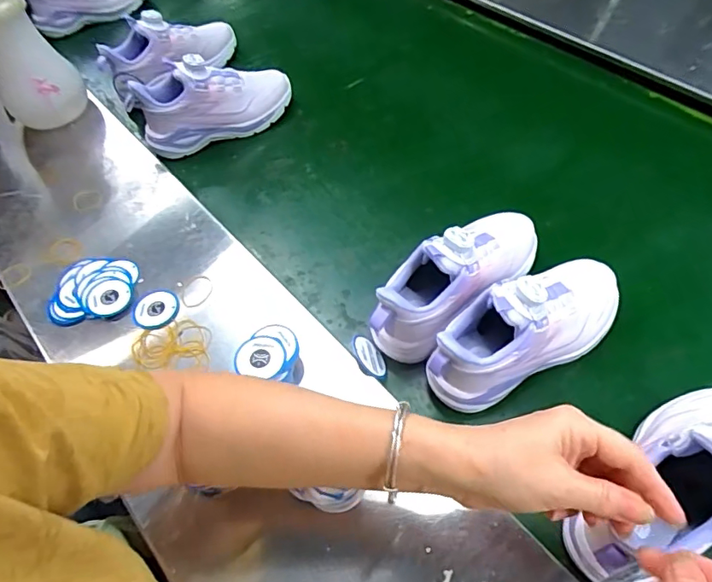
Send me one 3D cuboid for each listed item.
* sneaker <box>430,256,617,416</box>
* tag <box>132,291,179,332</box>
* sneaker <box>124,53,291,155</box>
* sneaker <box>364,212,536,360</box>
[{"bbox_3d":[0.166,0.031,0.483,0.215,0.105,0.077,-31,59,-13],"label":"sneaker"},{"bbox_3d":[-0.218,0.020,0.557,0.048,0.004,0.047,-3,57,5],"label":"tag"},{"bbox_3d":[-0.202,-0.277,0.729,0.220,0.109,0.080,-22,57,-7],"label":"sneaker"},{"bbox_3d":[0.105,-0.020,0.529,0.092,0.105,0.223,36,68,26],"label":"sneaker"}]

